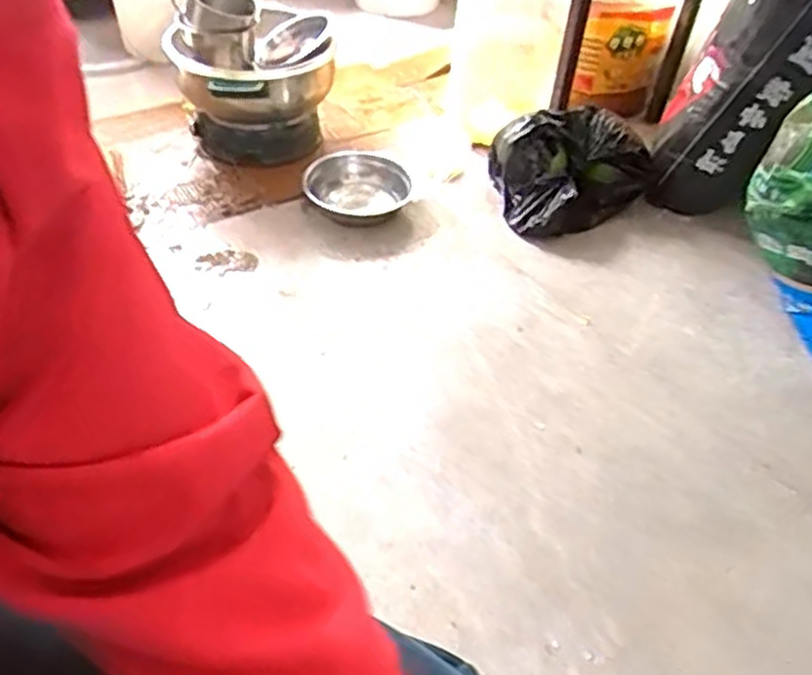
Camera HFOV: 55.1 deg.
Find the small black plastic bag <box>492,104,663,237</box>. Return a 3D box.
[{"bbox_3d":[0.317,-0.320,1.540,0.321,0.169,0.237,10,44,9],"label":"small black plastic bag"}]

